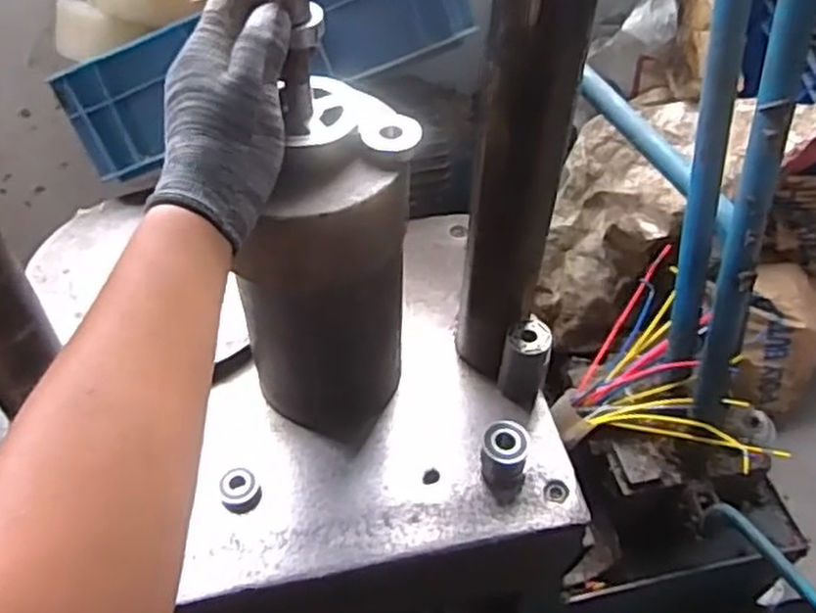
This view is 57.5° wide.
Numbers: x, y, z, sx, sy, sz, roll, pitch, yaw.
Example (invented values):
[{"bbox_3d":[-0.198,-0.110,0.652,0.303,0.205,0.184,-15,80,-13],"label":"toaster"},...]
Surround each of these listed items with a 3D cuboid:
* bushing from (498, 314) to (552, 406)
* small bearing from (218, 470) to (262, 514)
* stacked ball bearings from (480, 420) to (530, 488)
[{"bbox_3d":[0.105,0.048,0.663,0.039,0.074,0.043,13,49,10],"label":"bushing"},{"bbox_3d":[-0.136,0.150,0.605,0.032,0.018,0.032,1,48,-1],"label":"small bearing"},{"bbox_3d":[0.080,0.122,0.617,0.038,0.040,0.036,12,49,10],"label":"stacked ball bearings"}]

